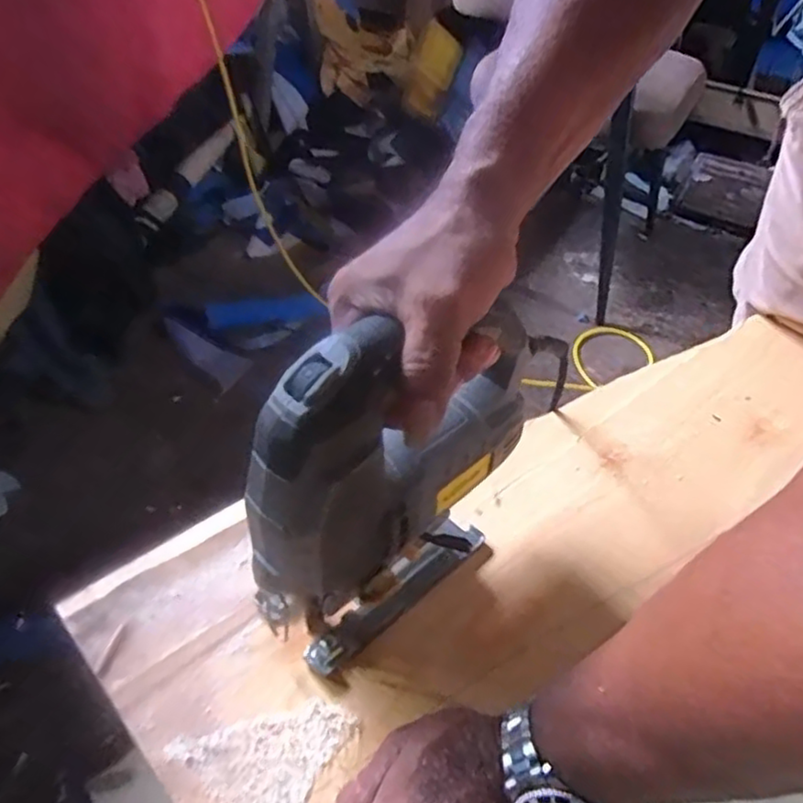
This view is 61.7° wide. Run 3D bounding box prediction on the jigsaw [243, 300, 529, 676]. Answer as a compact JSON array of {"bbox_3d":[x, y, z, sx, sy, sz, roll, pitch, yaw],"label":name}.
[{"bbox_3d":[-0.001,0.034,0.382,0.059,0.203,0.184,35,52,30],"label":"jigsaw"}]

